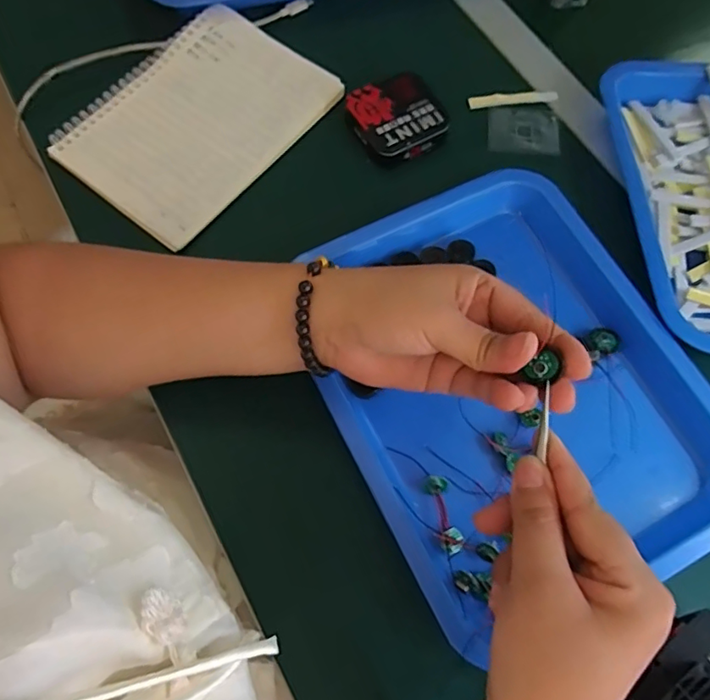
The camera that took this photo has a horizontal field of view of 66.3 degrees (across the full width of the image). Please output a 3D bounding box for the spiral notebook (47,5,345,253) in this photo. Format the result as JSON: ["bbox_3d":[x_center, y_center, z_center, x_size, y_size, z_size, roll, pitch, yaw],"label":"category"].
[{"bbox_3d":[-0.126,-0.190,0.443,0.143,0.012,0.202,38,75,11],"label":"spiral notebook"}]

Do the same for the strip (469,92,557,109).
[{"bbox_3d":[0.136,-0.217,0.469,0.076,0.004,0.012,-6,82,-3],"label":"strip"}]

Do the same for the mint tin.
[{"bbox_3d":[0.035,-0.187,0.446,0.069,0.026,0.065,-25,73,-9],"label":"mint tin"}]

